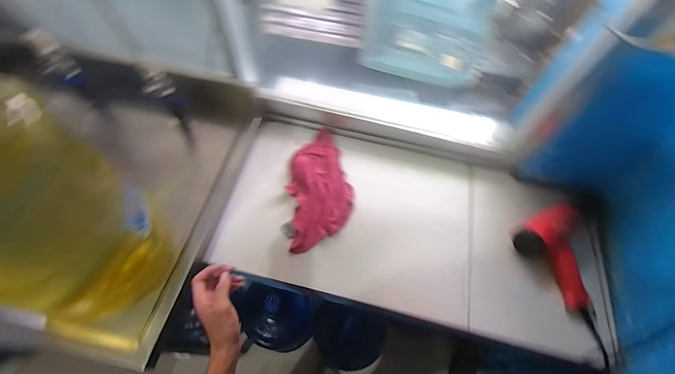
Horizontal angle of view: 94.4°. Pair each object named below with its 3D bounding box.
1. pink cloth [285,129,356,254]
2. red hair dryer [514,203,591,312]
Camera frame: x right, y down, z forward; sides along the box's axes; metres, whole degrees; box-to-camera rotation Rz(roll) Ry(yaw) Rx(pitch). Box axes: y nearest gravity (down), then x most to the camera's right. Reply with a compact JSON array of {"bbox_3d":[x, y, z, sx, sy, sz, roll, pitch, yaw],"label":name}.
[{"bbox_3d":[-0.044,-0.001,0.778,0.152,0.036,0.314,-6,61,-6],"label":"pink cloth"},{"bbox_3d":[0.501,0.149,0.688,0.136,0.073,0.196,-25,65,-16],"label":"red hair dryer"}]

